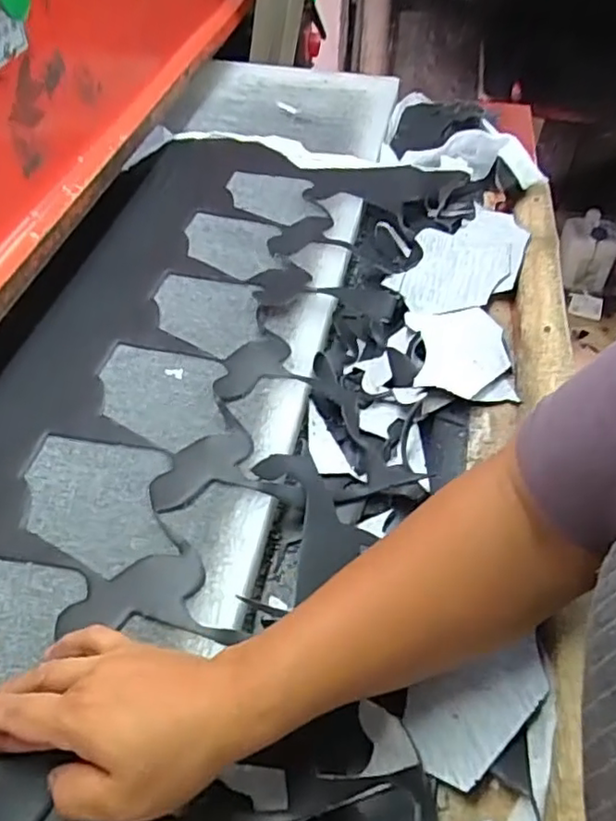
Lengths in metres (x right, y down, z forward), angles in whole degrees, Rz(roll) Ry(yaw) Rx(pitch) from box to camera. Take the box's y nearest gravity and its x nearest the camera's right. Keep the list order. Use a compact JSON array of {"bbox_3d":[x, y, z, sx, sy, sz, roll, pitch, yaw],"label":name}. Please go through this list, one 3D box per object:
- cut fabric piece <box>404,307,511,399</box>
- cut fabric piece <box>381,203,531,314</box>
[{"bbox_3d":[0.141,-0.061,0.591,0.096,0.020,0.121,1,49,-5],"label":"cut fabric piece"},{"bbox_3d":[0.171,-0.163,0.675,0.184,0.032,0.103,-33,59,-29],"label":"cut fabric piece"}]

